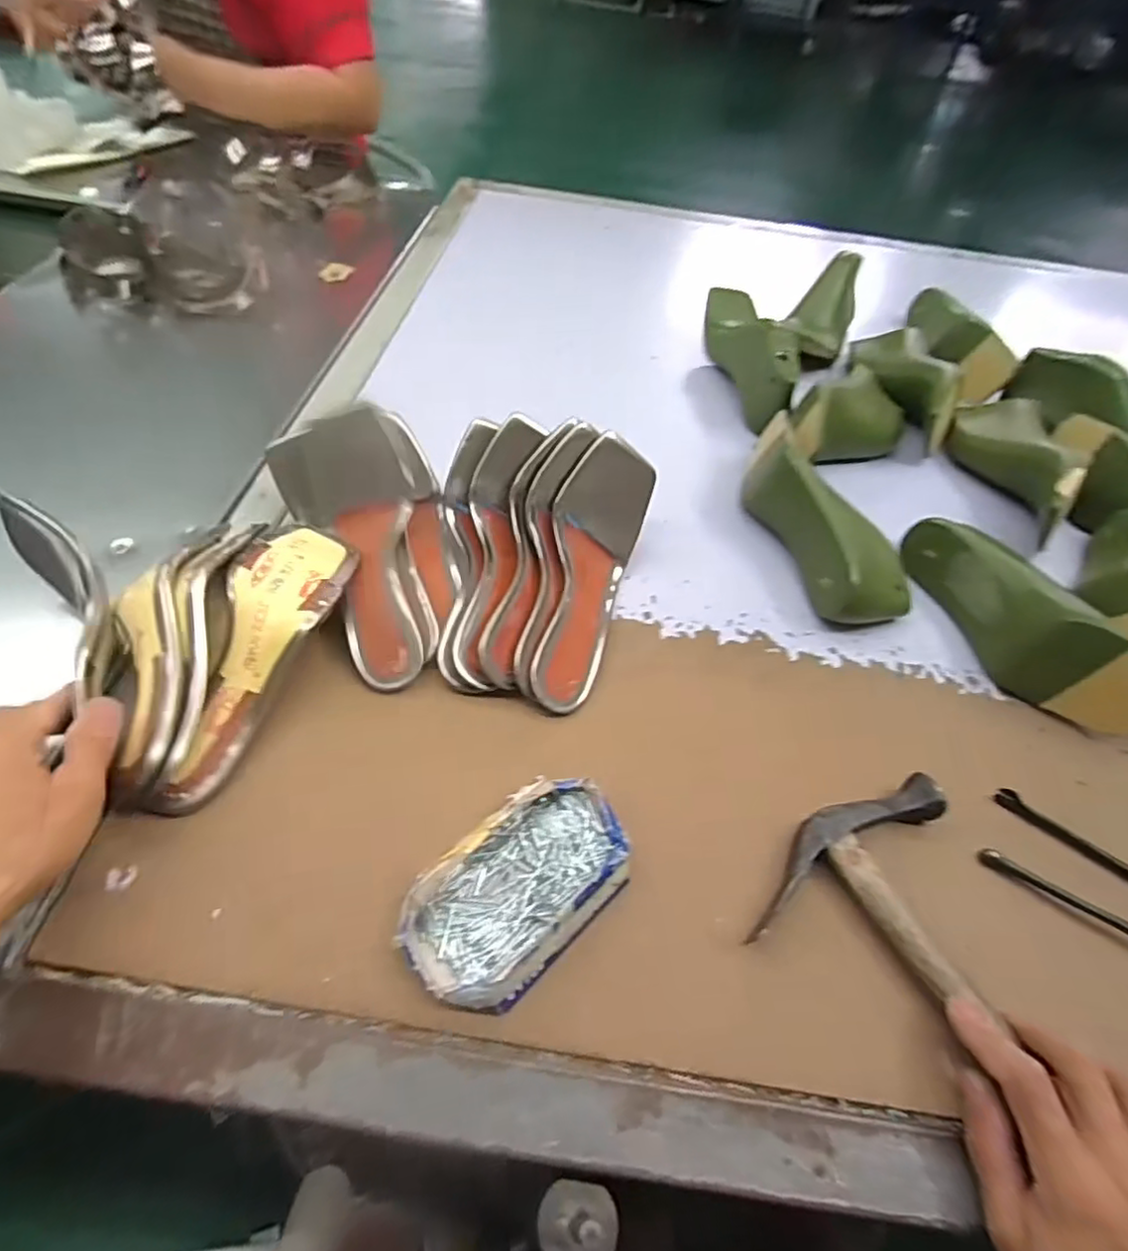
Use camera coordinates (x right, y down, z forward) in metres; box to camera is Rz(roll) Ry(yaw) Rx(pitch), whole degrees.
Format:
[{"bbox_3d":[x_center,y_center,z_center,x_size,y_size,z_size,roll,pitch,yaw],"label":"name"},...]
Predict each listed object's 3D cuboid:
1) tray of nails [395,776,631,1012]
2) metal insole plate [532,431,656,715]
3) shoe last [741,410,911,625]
[{"bbox_3d":[-0.022,0.143,0.362,0.076,0.028,0.134,39,58,24],"label":"tray of nails"},{"bbox_3d":[0.016,-0.039,0.492,0.070,0.064,0.216,12,67,5],"label":"metal insole plate"},{"bbox_3d":[0.217,-0.090,0.543,0.075,0.073,0.192,-11,53,-13],"label":"shoe last"}]

